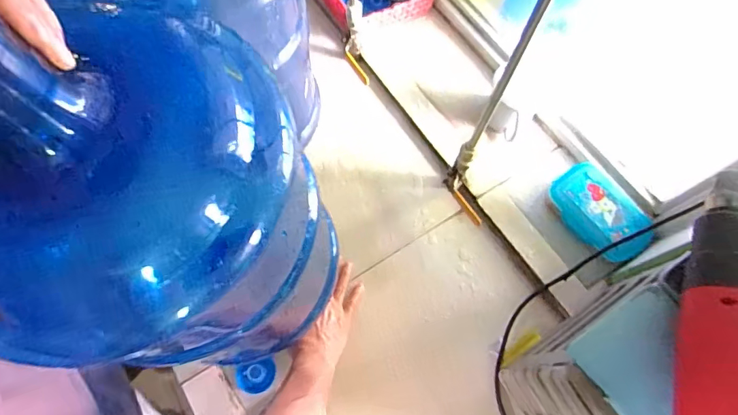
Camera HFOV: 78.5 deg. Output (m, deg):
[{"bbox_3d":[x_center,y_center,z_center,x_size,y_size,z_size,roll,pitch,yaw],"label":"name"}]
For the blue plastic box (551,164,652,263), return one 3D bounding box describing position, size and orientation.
[{"bbox_3d":[0.372,0.007,0.739,0.112,0.053,0.158,-30,72,-11],"label":"blue plastic box"}]

